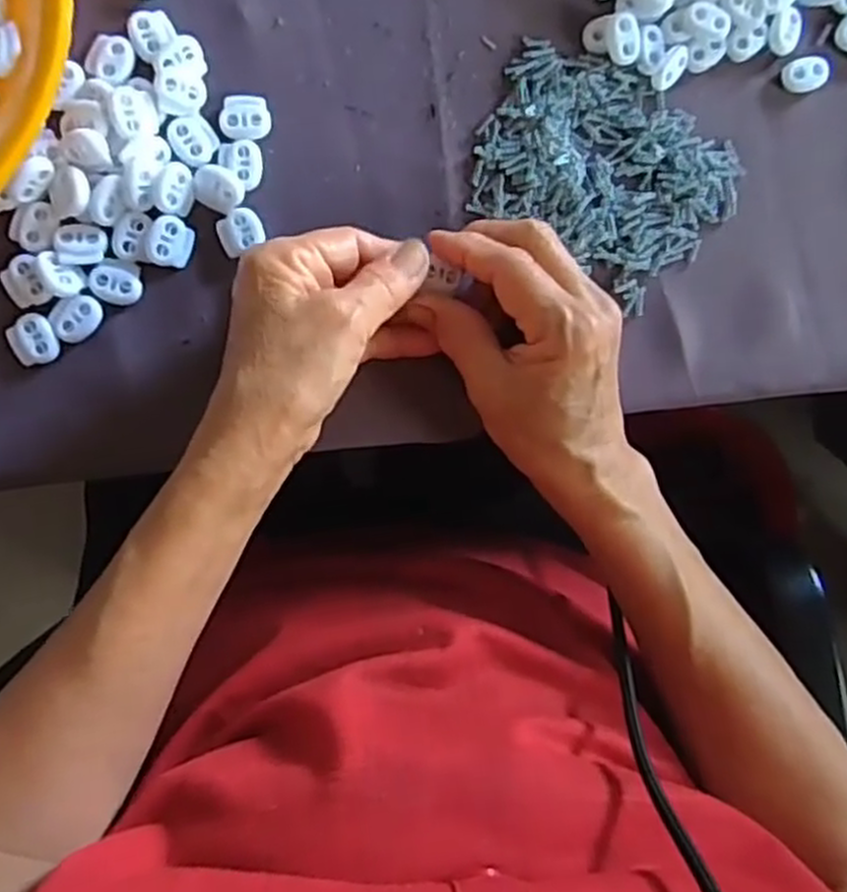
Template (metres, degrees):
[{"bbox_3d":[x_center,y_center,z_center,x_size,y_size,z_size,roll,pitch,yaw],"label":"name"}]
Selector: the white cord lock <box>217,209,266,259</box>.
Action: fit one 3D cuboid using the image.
[{"bbox_3d":[-0.081,-0.096,0.353,0.020,0.004,0.018,-29,94,-5],"label":"white cord lock"}]

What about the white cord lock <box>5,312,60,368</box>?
[{"bbox_3d":[-0.169,-0.047,0.344,0.019,0.004,0.021,-22,93,-6],"label":"white cord lock"}]

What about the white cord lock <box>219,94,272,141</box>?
[{"bbox_3d":[-0.080,-0.148,0.354,0.021,0.004,0.021,-8,92,-6],"label":"white cord lock"}]

